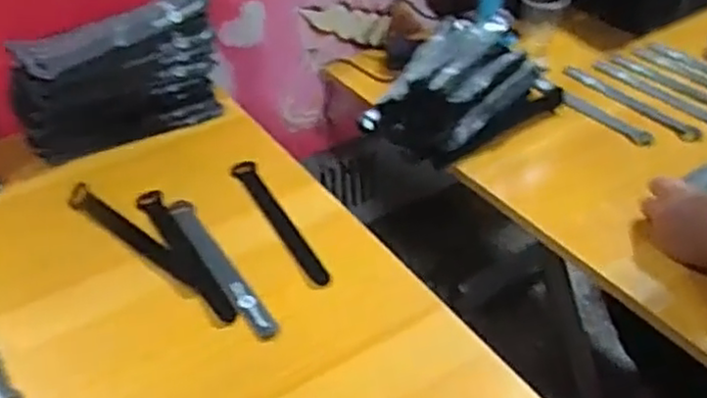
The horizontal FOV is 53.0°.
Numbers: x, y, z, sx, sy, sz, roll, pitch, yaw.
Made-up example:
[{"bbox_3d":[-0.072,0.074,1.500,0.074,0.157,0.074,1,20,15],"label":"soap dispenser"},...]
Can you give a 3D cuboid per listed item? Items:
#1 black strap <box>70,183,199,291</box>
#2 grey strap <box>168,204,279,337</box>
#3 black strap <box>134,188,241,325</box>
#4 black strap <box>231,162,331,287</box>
[{"bbox_3d":[-0.204,0.032,0.649,0.188,0.006,0.023,29,49,31],"label":"black strap"},{"bbox_3d":[-0.118,0.055,0.624,0.019,0.006,0.196,-22,44,-23],"label":"grey strap"},{"bbox_3d":[-0.153,0.047,0.636,0.023,0.005,0.192,-22,44,-22],"label":"black strap"},{"bbox_3d":[-0.073,0.019,0.670,0.024,0.009,0.199,-18,43,-19],"label":"black strap"}]

